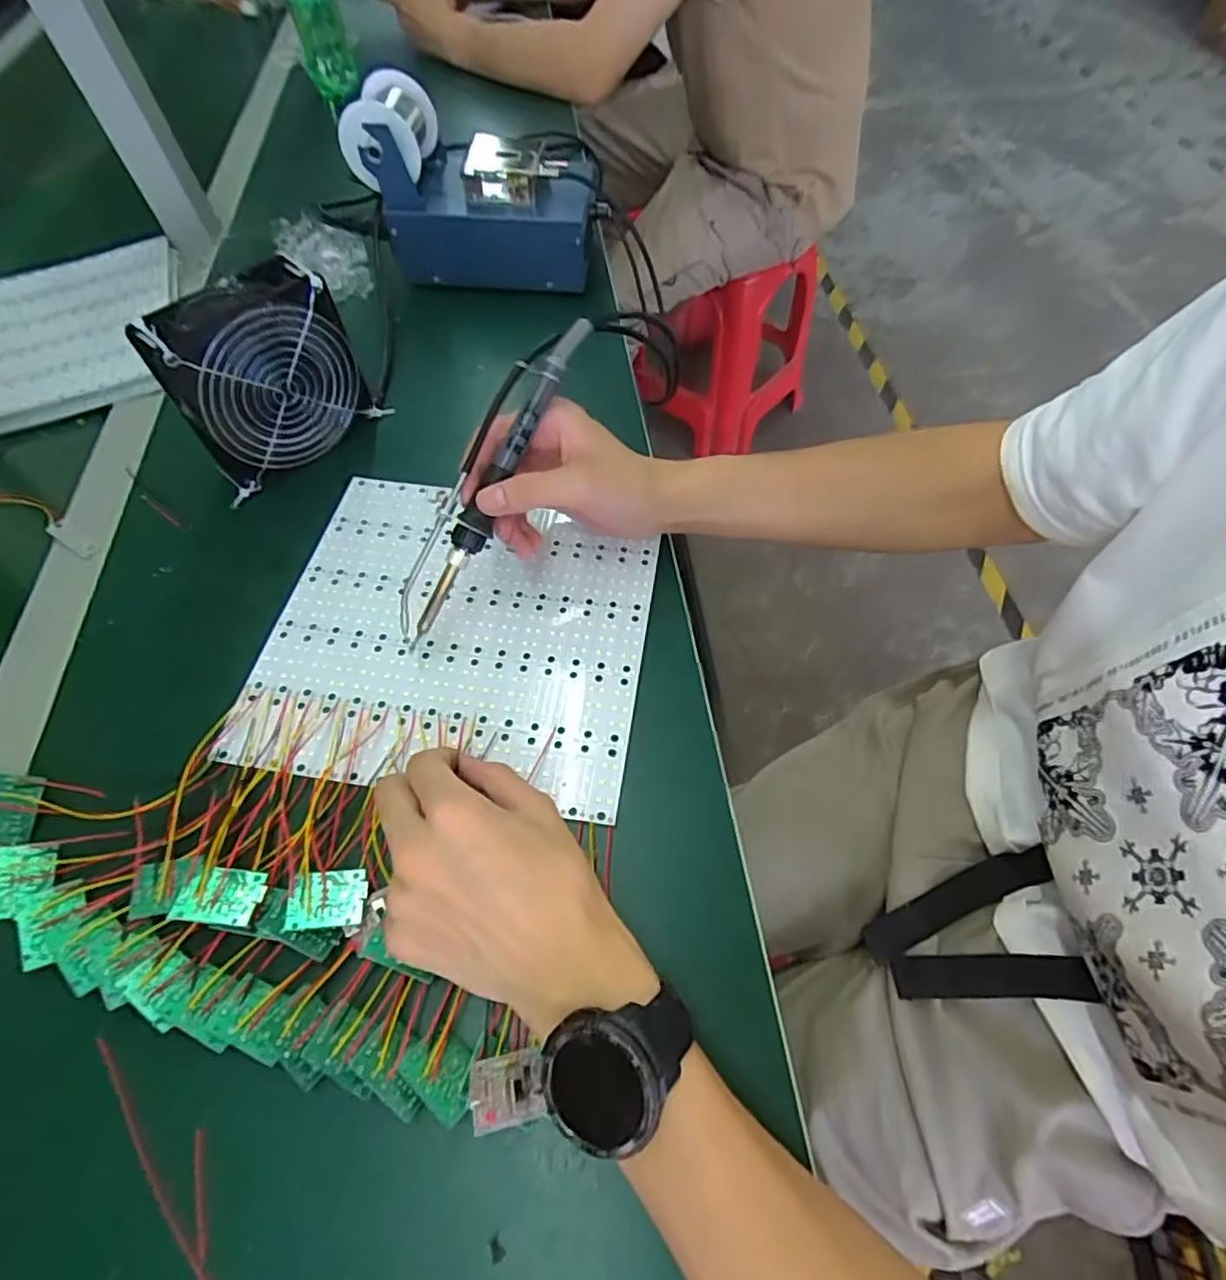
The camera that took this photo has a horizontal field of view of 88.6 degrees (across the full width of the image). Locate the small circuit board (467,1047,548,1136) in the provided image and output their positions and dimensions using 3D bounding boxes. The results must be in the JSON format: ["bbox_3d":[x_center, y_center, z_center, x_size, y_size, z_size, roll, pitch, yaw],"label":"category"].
[{"bbox_3d":[-0.045,0.191,0.267,0.029,0.007,0.026,0,61,-20],"label":"small circuit board"}]

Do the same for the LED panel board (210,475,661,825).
[{"bbox_3d":[-0.099,-0.011,0.409,0.236,0.007,0.219,7,60,5],"label":"LED panel board"}]

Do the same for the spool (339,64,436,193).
[{"bbox_3d":[-0.189,-0.430,0.529,0.060,0.055,0.083,6,60,4],"label":"spool"}]

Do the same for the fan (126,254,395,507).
[{"bbox_3d":[-0.244,-0.183,0.446,0.055,0.119,0.124,37,66,20],"label":"fan"}]

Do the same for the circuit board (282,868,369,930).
[{"bbox_3d":[-0.141,0.127,0.310,0.035,0.004,0.027,5,61,-9],"label":"circuit board"}]

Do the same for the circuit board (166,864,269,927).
[{"bbox_3d":[-0.189,0.123,0.303,0.035,0.004,0.026,11,47,-7],"label":"circuit board"}]

